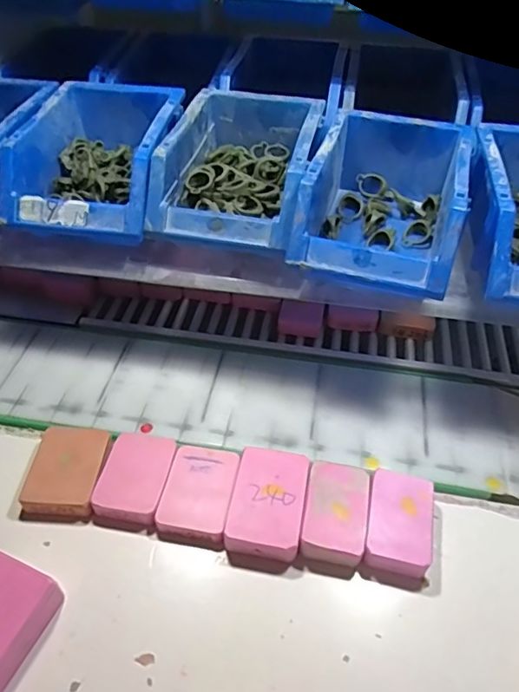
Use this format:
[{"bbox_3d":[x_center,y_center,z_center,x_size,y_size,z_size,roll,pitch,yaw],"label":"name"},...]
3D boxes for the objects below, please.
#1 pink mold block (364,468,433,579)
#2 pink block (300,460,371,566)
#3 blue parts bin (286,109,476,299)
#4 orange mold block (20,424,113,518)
[{"bbox_3d":[0.103,0.133,0.399,0.045,0.024,0.074,11,47,10],"label":"pink mold block"},{"bbox_3d":[0.057,0.124,0.403,0.044,0.019,0.069,10,47,8],"label":"pink block"},{"bbox_3d":[0.106,-0.118,0.453,0.120,0.078,0.175,15,47,13],"label":"blue parts bin"},{"bbox_3d":[-0.151,0.099,0.427,0.058,0.017,0.071,5,47,4],"label":"orange mold block"}]

